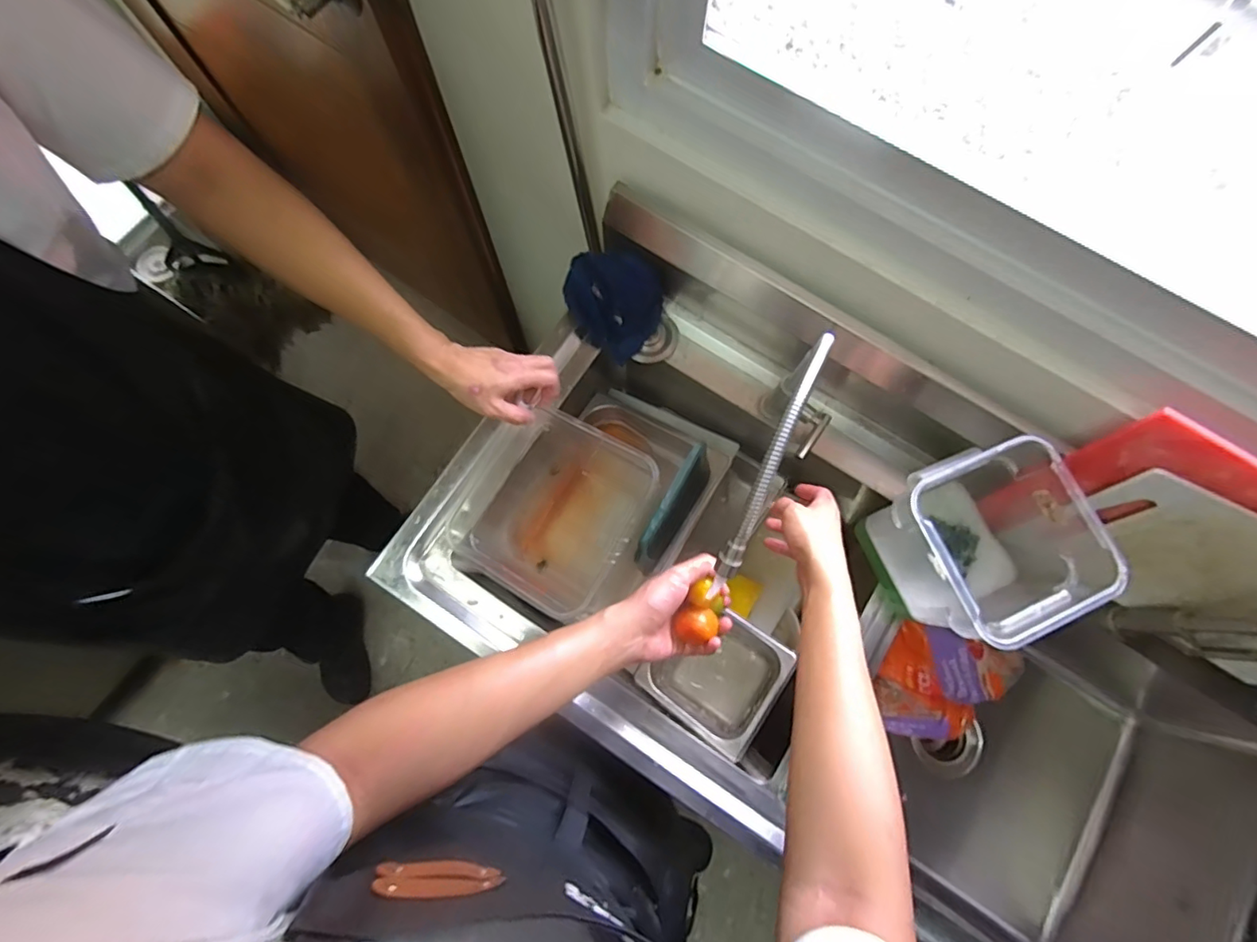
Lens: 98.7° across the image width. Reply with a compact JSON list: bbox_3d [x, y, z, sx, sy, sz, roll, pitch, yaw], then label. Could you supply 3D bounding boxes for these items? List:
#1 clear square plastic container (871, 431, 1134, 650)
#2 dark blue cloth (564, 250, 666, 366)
[{"bbox_3d":[0.414,0.081,0.639,0.204,0.168,0.189,-22,78,-7],"label":"clear square plastic container"},{"bbox_3d":[-0.018,-0.247,0.774,0.132,0.074,0.128,33,78,6],"label":"dark blue cloth"}]

